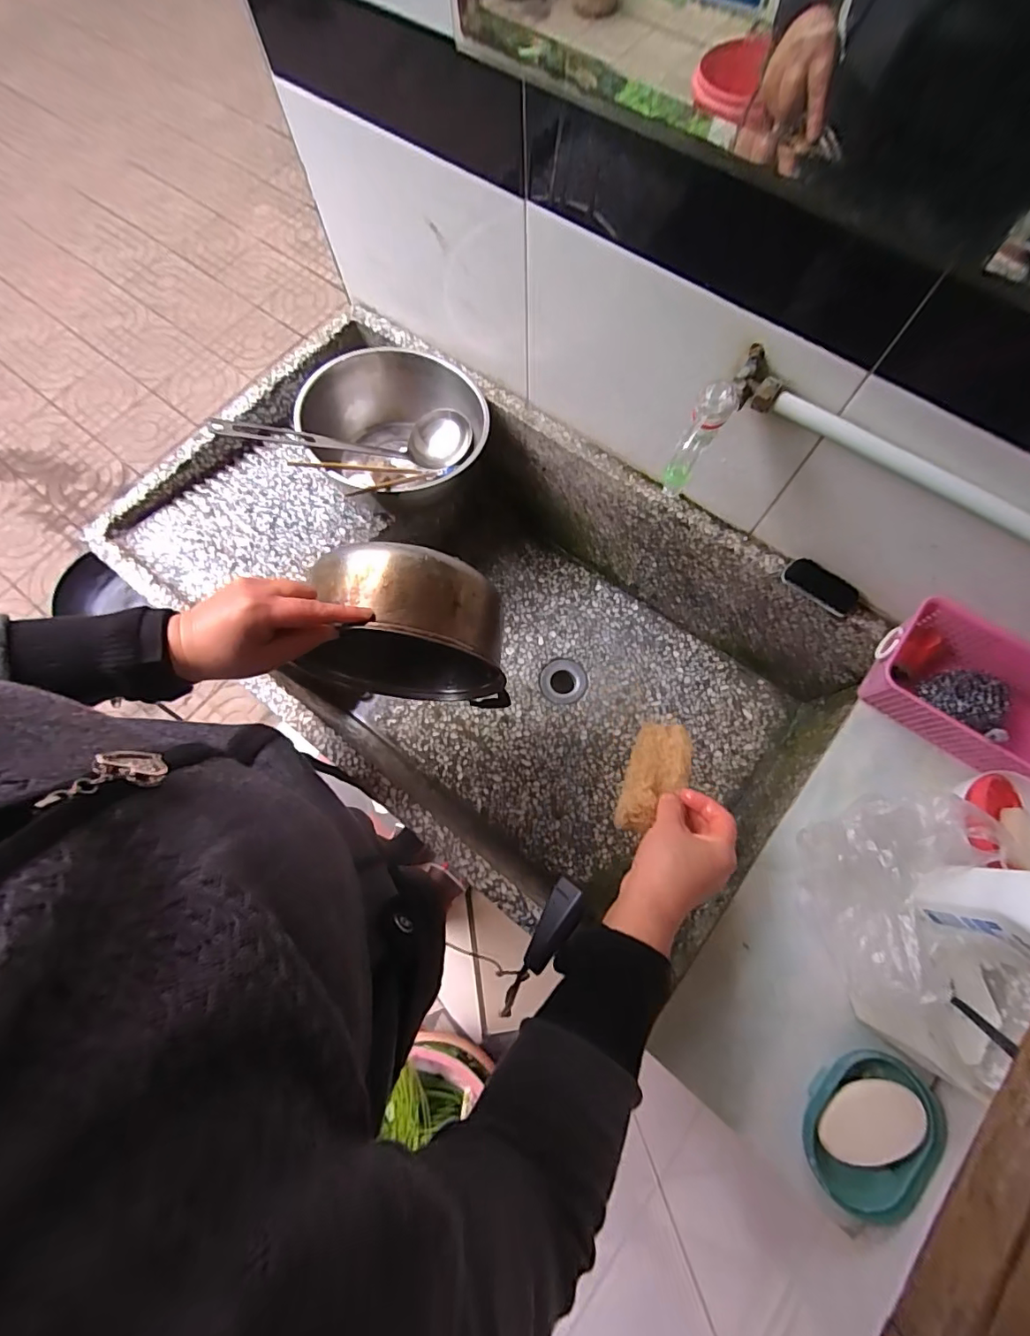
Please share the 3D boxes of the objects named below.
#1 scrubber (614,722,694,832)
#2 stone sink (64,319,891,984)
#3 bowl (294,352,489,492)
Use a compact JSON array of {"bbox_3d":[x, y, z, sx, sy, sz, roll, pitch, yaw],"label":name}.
[{"bbox_3d":[0.130,0.100,0.477,0.053,0.025,0.109,30,71,10],"label":"scrubber"},{"bbox_3d":[-0.044,-0.060,0.676,0.843,0.219,0.488,38,78,12],"label":"stone sink"},{"bbox_3d":[-0.156,-0.300,0.663,0.199,0.100,0.215,-1,73,2],"label":"bowl"}]

